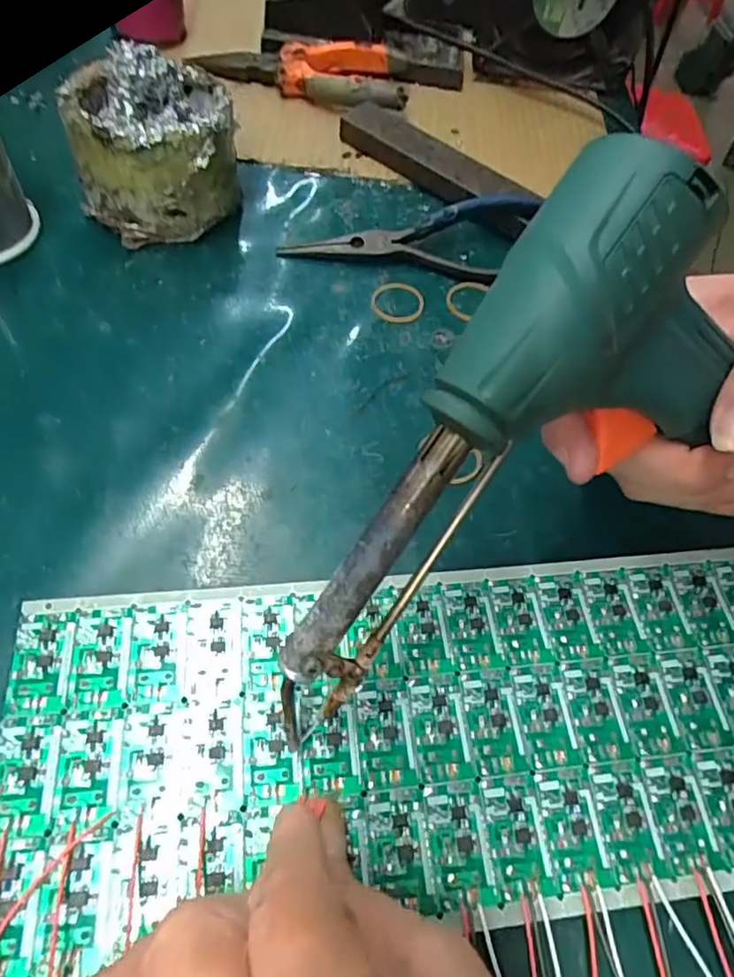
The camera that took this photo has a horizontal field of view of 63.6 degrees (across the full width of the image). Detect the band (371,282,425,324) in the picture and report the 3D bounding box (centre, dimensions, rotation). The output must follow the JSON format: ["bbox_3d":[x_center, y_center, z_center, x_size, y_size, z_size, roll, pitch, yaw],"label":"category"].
[{"bbox_3d":[0.017,-0.105,0.330,0.029,0.004,0.030,2,60,-3],"label":"band"}]

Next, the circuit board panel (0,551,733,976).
[{"bbox_3d":[0.027,0.080,0.207,0.290,0.004,0.109,-4,60,-9],"label":"circuit board panel"}]

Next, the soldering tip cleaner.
[{"bbox_3d":[-0.115,-0.191,0.323,0.087,0.081,0.071,-13,59,-18],"label":"soldering tip cleaner"}]

